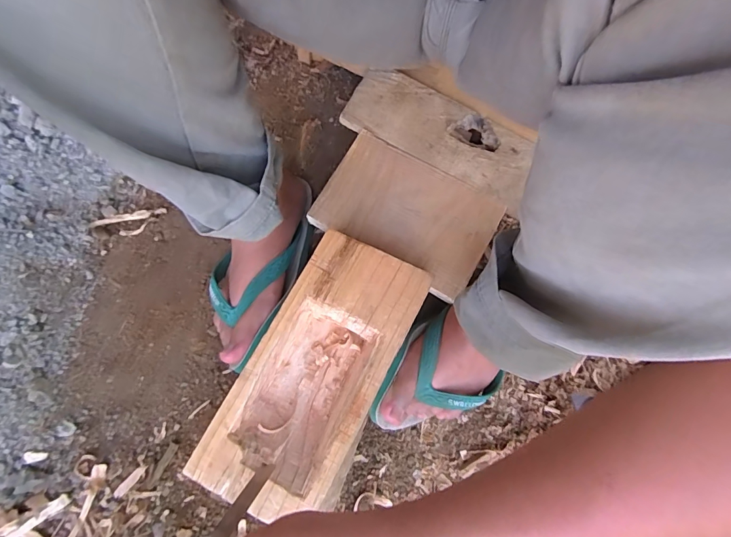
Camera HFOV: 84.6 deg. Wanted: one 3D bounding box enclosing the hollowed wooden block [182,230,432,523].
[{"bbox_3d":[-0.045,0.095,0.379,0.126,0.059,0.252,25,68,10],"label":"hollowed wooden block"}]

